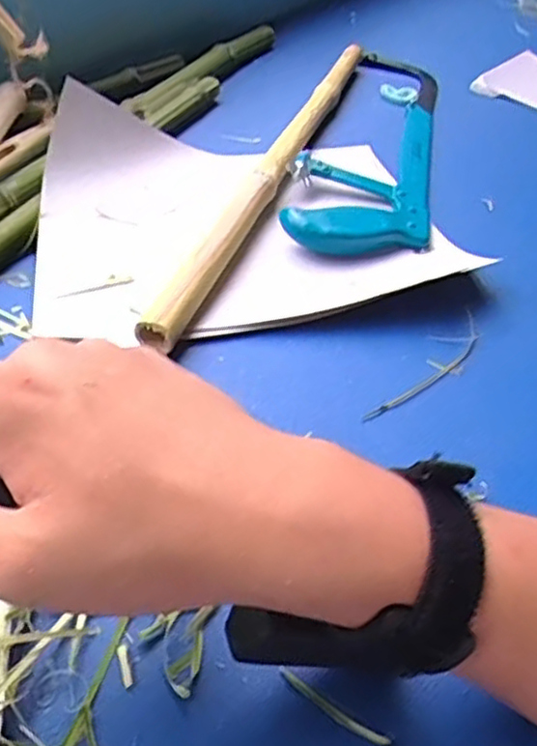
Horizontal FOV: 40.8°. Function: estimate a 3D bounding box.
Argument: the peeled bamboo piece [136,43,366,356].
[{"bbox_3d":[0.013,-0.178,0.600,0.024,0.026,0.507,17,44,10],"label":"peeled bamboo piece"}]

